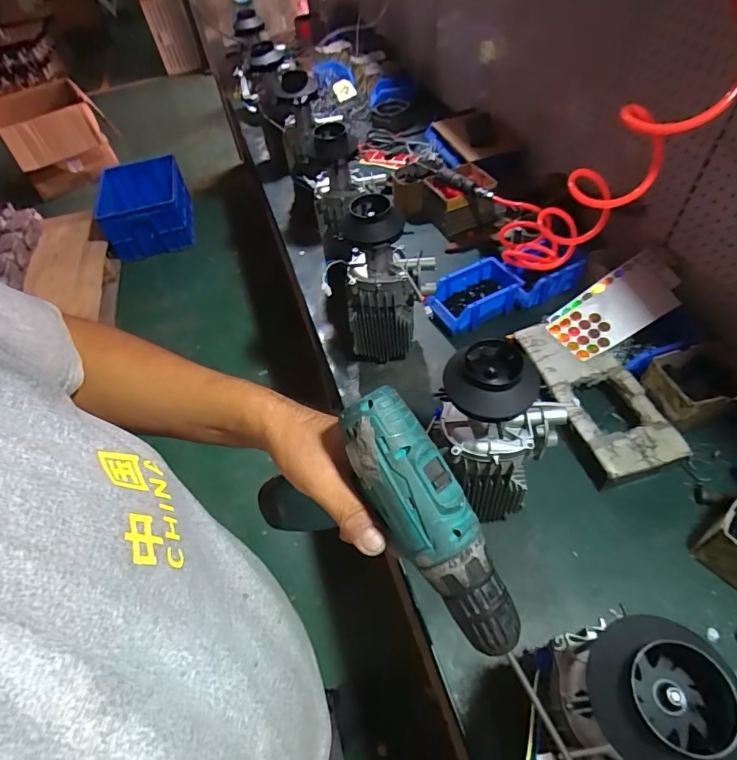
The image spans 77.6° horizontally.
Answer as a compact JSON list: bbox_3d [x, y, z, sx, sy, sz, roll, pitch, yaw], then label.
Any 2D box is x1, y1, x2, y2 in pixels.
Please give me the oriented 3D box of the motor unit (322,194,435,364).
[{"bbox_3d":[0.026,-0.165,0.851,0.146,0.309,0.129,24,58,23],"label":"motor unit"}]

